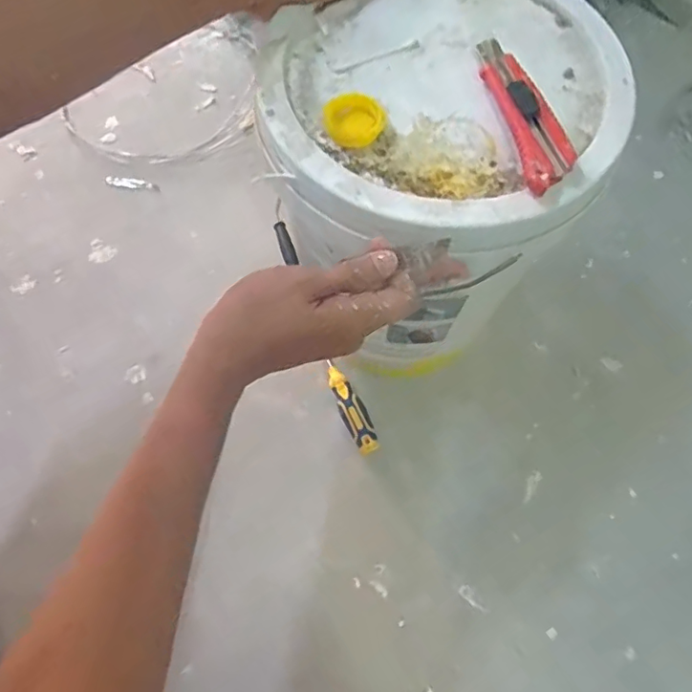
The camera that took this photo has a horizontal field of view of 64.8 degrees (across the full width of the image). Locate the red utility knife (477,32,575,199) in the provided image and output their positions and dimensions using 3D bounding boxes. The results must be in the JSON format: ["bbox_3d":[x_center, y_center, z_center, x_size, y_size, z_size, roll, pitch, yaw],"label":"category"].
[{"bbox_3d":[0.129,-0.174,0.397,0.039,0.015,0.145,-10,69,-5],"label":"red utility knife"}]

